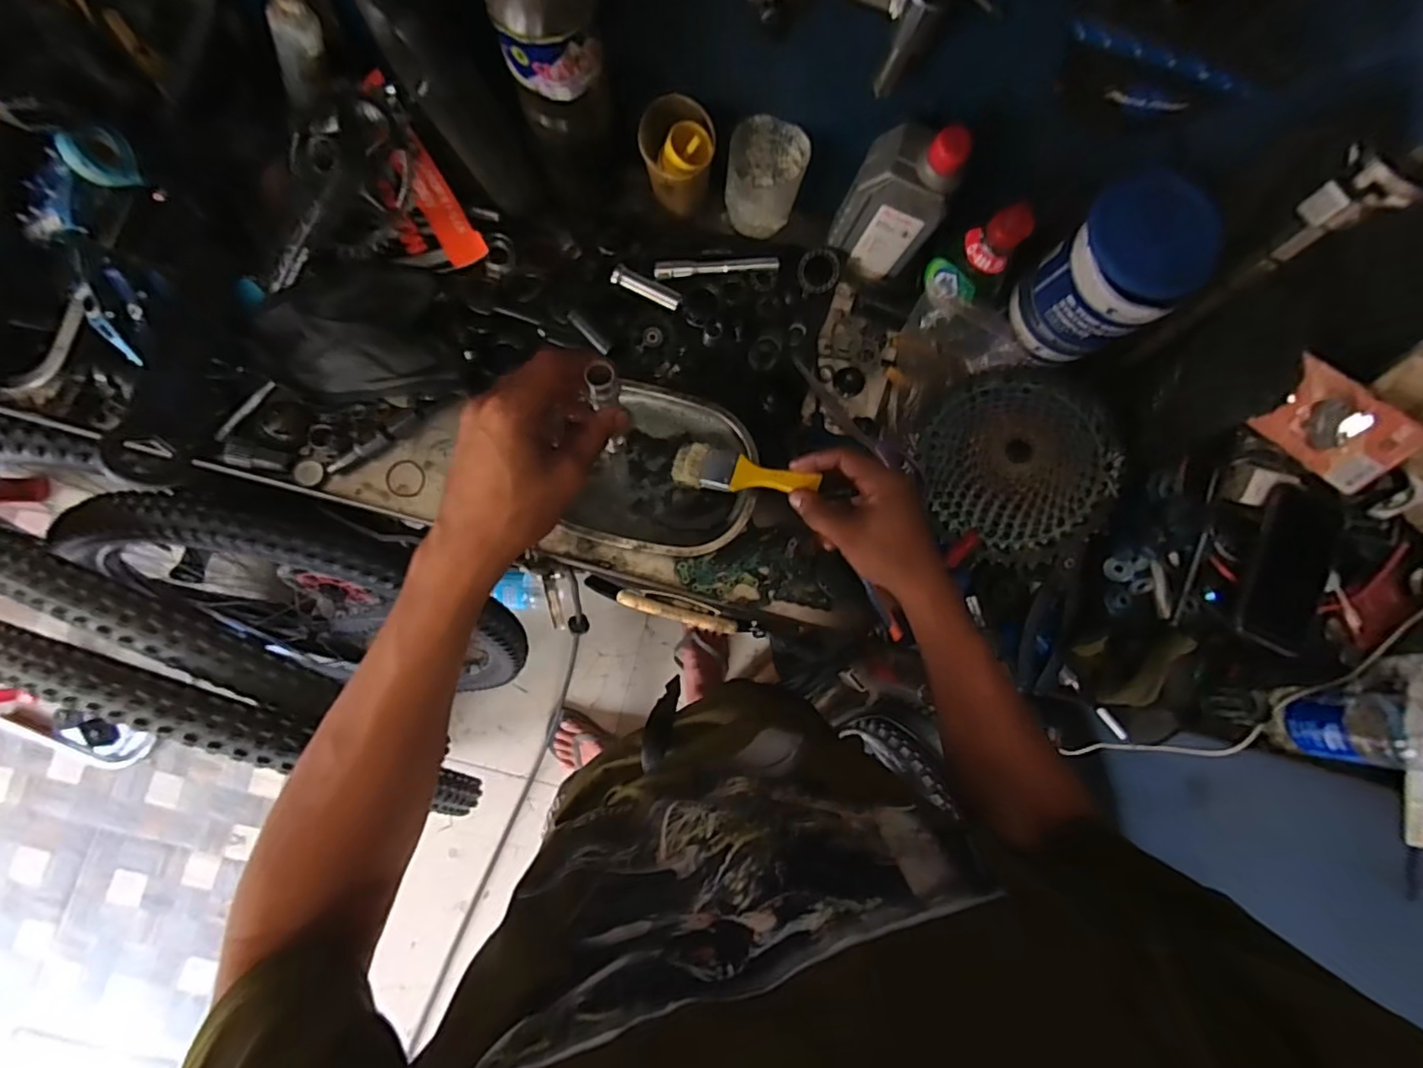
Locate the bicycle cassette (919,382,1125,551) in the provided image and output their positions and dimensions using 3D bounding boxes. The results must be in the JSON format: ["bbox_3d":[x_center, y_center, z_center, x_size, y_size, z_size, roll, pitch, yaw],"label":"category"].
[{"bbox_3d":[0.294,-0.074,0.576,0.171,0.048,0.171,-1,83,12],"label":"bicycle cassette"}]

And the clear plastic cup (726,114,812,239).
[{"bbox_3d":[0.049,-0.341,0.587,0.071,0.090,0.063,20,82,-2],"label":"clear plastic cup"}]

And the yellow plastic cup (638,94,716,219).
[{"bbox_3d":[-0.033,-0.351,0.567,0.066,0.090,0.069,1,83,-5],"label":"yellow plastic cup"}]

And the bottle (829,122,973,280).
[{"bbox_3d":[0.165,-0.296,0.544,0.081,0.158,0.045,33,81,0],"label":"bottle"}]

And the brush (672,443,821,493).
[{"bbox_3d":[0.028,-0.055,0.546,0.146,0.015,0.041,13,80,35],"label":"brush"}]

